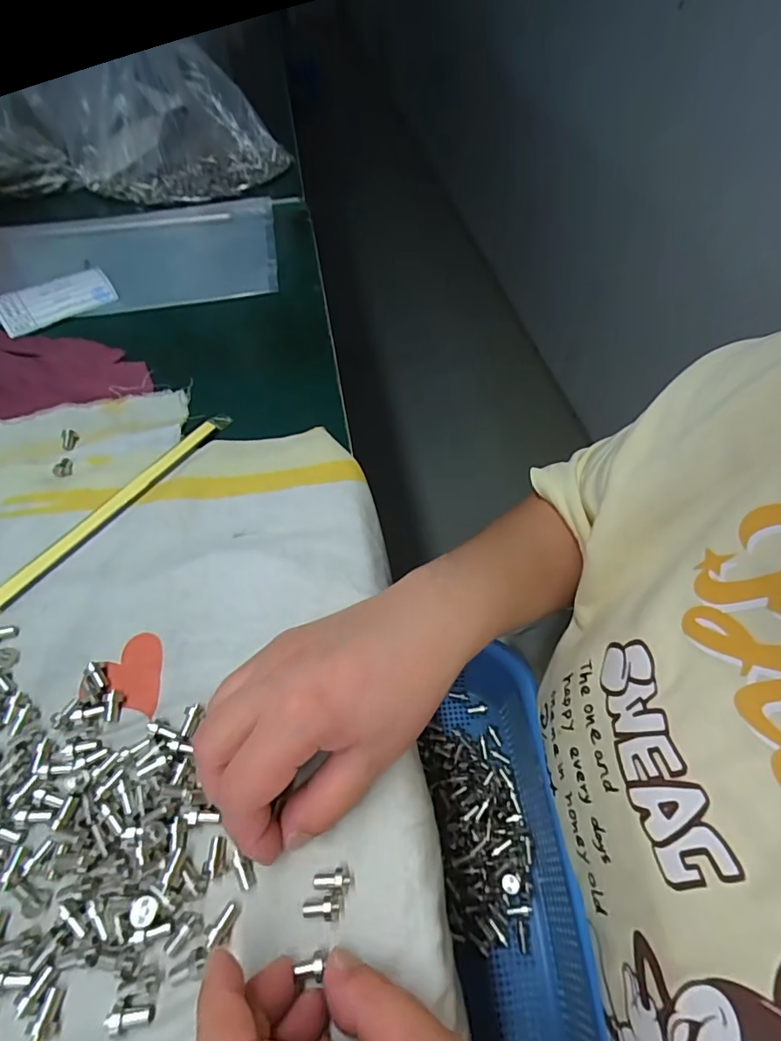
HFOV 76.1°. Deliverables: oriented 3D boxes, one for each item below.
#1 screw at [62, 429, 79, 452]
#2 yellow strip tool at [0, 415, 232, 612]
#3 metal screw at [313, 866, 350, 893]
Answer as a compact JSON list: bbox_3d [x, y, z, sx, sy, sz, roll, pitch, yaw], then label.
[{"bbox_3d":[-0.237,-0.060,0.367,0.011,0.006,0.017,-10,55,-8],"label":"screw"},{"bbox_3d":[-0.182,-0.013,0.332,0.017,0.007,0.196,29,59,19],"label":"yellow strip tool"},{"bbox_3d":[-0.025,0.152,0.210,0.016,0.005,0.008,-11,53,12],"label":"metal screw"}]

